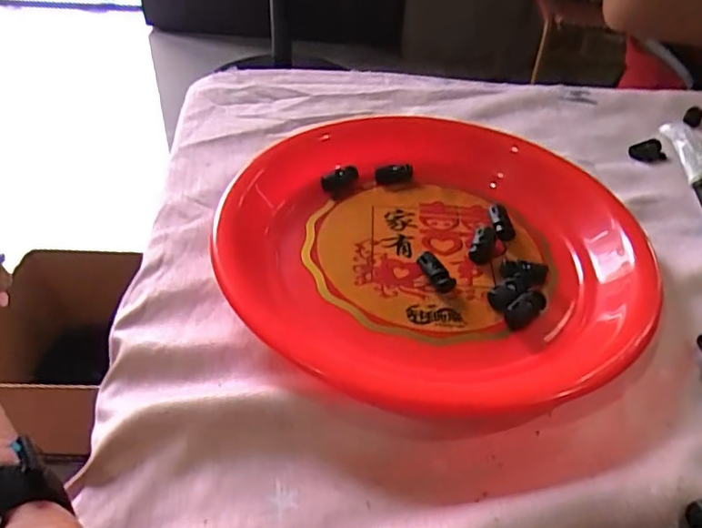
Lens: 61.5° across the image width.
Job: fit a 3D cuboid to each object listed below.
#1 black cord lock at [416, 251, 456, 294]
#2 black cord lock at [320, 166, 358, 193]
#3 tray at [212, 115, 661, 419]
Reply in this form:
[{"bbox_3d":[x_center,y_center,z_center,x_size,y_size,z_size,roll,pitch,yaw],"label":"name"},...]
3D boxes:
[{"bbox_3d":[0.050,0.005,0.351,0.011,0.010,0.029,-27,67,-27],"label":"black cord lock"},{"bbox_3d":[-0.009,-0.061,0.425,0.027,0.011,0.014,-22,48,-23],"label":"black cord lock"},{"bbox_3d":[0.043,-0.024,0.368,0.243,0.037,0.251,-3,43,-4],"label":"tray"}]

